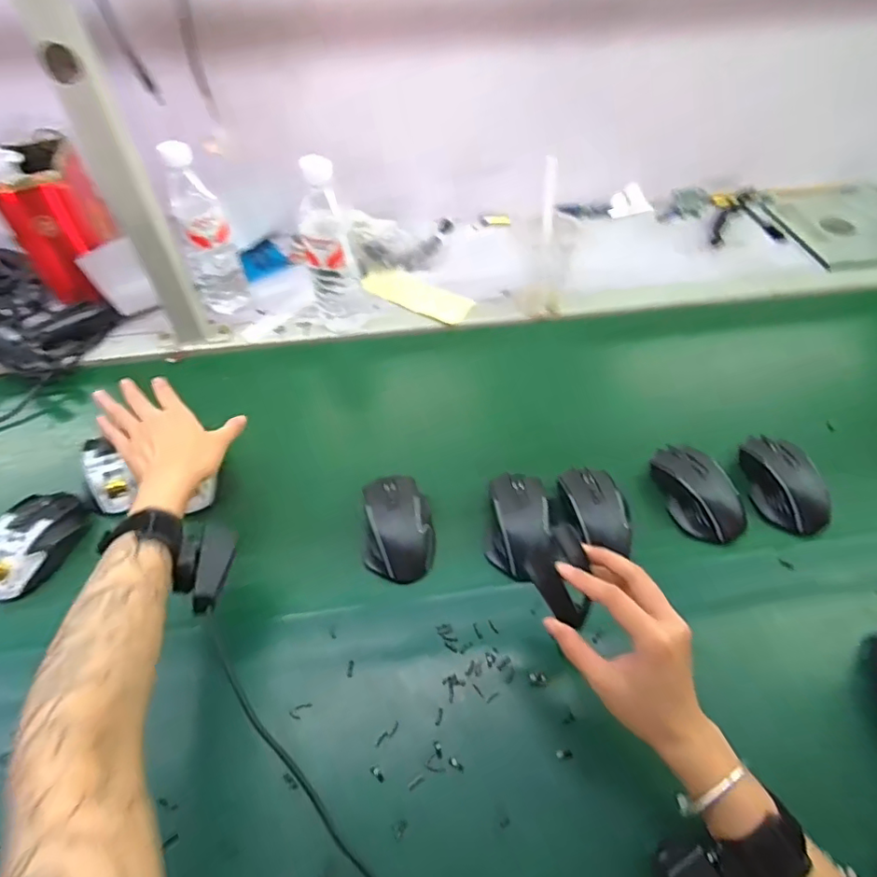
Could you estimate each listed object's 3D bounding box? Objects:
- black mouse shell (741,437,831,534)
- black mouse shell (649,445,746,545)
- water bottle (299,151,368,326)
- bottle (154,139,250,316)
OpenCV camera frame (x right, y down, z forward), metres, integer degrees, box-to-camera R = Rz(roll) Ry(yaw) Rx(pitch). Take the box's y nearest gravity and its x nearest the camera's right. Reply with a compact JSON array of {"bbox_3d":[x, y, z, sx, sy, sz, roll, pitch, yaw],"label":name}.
[{"bbox_3d":[0.377,0.046,0.600,0.071,0.041,0.112,1,49,3],"label":"black mouse shell"},{"bbox_3d":[0.278,0.057,0.591,0.063,0.032,0.115,-22,53,-15],"label":"black mouse shell"},{"bbox_3d":[-0.138,-0.240,0.713,0.070,0.220,0.054,-11,51,-7],"label":"water bottle"},{"bbox_3d":[-0.316,-0.265,0.750,0.068,0.233,0.055,-18,51,-13],"label":"bottle"}]

